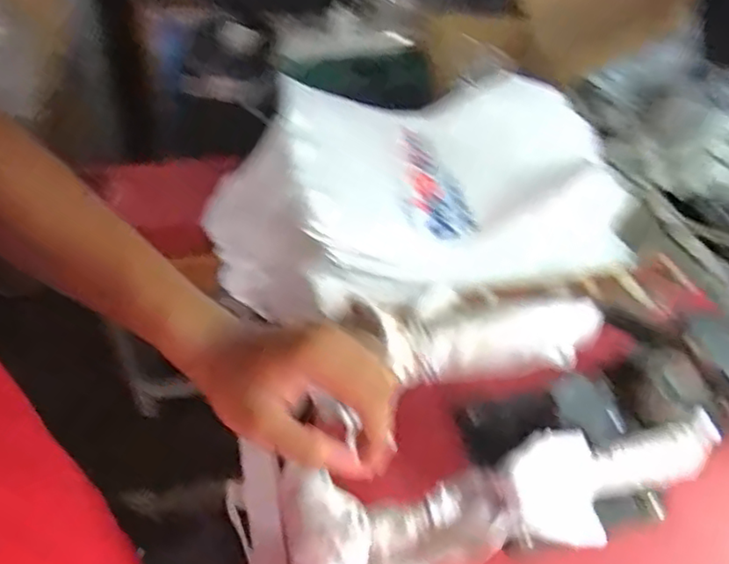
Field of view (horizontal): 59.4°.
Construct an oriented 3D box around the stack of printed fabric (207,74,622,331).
[{"bbox_3d":[0.069,-0.124,0.872,0.530,0.138,0.317,-10,49,-11],"label":"stack of printed fabric"}]

